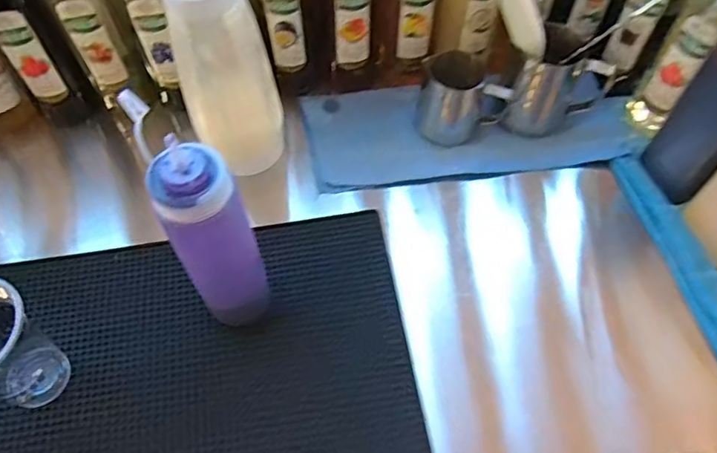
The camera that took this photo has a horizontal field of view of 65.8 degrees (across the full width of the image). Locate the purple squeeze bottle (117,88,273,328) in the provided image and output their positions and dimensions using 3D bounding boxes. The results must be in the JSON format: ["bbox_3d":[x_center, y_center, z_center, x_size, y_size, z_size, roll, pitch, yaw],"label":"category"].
[{"bbox_3d":[-0.121,0.003,0.453,0.061,0.245,0.070,-23,61,-13],"label":"purple squeeze bottle"}]

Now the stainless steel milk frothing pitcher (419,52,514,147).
[{"bbox_3d":[0.128,-0.163,0.679,0.107,0.091,0.088,6,59,4],"label":"stainless steel milk frothing pitcher"}]

